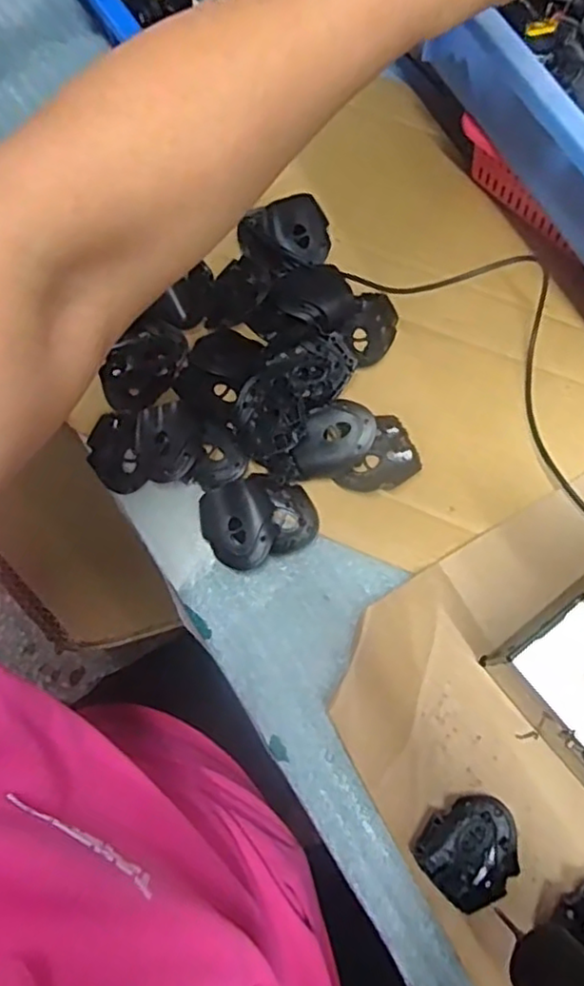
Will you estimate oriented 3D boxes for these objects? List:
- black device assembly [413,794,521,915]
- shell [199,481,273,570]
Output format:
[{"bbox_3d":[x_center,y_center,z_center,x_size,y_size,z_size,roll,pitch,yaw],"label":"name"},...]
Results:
[{"bbox_3d":[0.107,0.212,0.387,0.059,0.017,0.051,-42,59,-10],"label":"black device assembly"},{"bbox_3d":[-0.039,0.024,0.449,0.043,0.024,0.059,-25,72,-5],"label":"shell"}]

